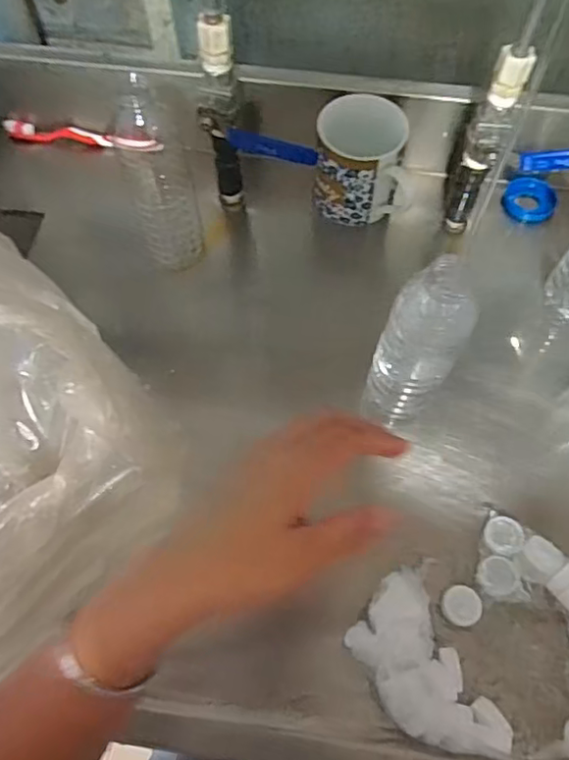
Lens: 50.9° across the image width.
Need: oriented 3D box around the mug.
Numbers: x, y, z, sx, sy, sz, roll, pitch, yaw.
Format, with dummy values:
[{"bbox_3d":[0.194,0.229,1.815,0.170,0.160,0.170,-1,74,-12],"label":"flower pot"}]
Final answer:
[{"bbox_3d":[0.078,-0.218,0.620,0.096,0.104,0.082,25,67,11],"label":"mug"}]

